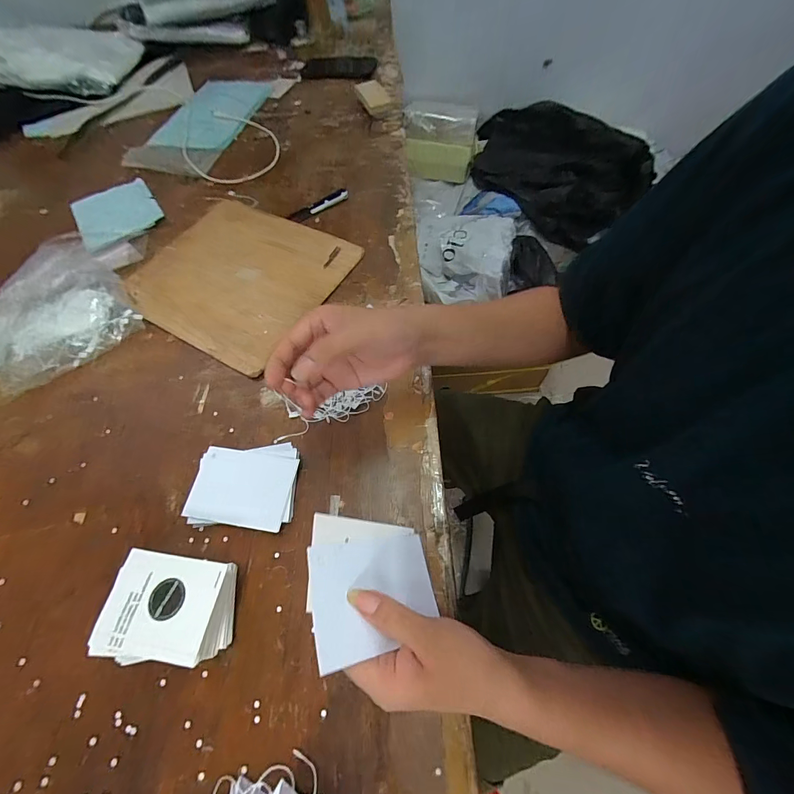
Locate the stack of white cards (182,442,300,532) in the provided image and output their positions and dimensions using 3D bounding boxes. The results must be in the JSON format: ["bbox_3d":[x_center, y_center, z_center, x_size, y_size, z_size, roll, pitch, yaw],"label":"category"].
[{"bbox_3d":[-0.152,0.089,0.366,0.103,0.015,0.084,0,64,3],"label":"stack of white cards"}]

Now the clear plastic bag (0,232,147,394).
[{"bbox_3d":[-0.459,-0.142,0.492,0.202,0.034,0.264,-18,64,-6],"label":"clear plastic bag"}]

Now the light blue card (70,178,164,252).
[{"bbox_3d":[-0.456,-0.300,0.586,0.120,0.008,0.153,-32,66,-12],"label":"light blue card"}]

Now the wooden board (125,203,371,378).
[{"bbox_3d":[-0.230,-0.181,0.514,0.284,0.007,0.242,27,68,15],"label":"wooden board"}]

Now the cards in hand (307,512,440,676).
[{"bbox_3d":[-0.016,0.130,0.259,0.098,0.008,0.087,12,52,-36],"label":"cards in hand"}]

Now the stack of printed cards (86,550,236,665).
[{"bbox_3d":[-0.185,0.175,0.304,0.094,0.049,0.074,6,64,6],"label":"stack of printed cards"}]

